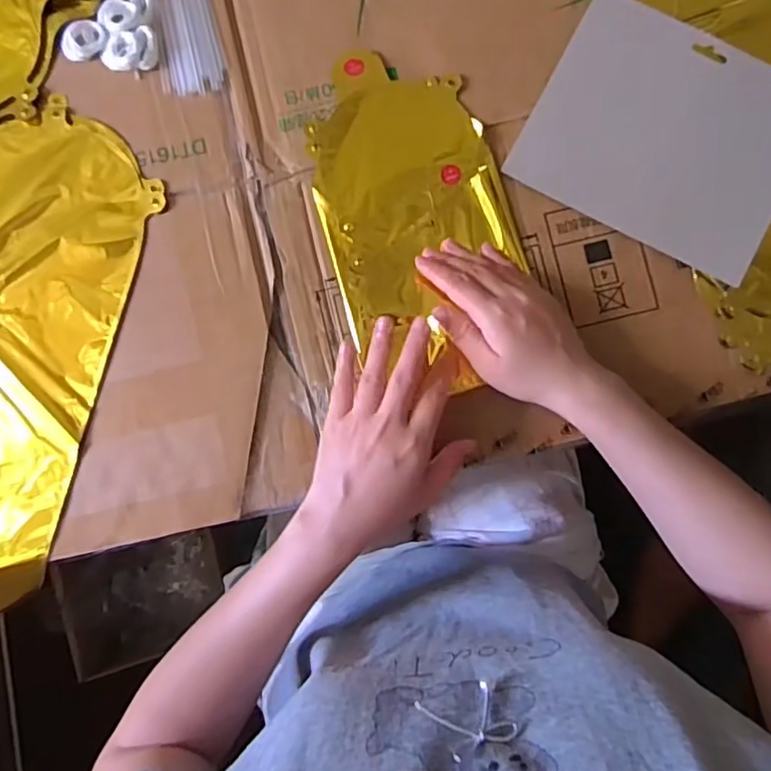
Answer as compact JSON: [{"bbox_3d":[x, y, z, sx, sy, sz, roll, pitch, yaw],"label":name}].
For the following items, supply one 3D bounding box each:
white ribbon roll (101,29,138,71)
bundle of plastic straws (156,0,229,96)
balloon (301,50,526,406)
[{"bbox_3d":[-0.203,-0.256,0.455,0.028,0.008,0.028,0,86,1],"label":"white ribbon roll"},{"bbox_3d":[-0.154,-0.272,0.463,0.050,0.005,0.091,-11,86,0],"label":"bundle of plastic straws"},{"bbox_3d":[0.022,-0.128,0.446,0.137,0.008,0.257,-15,86,0],"label":"balloon"}]

